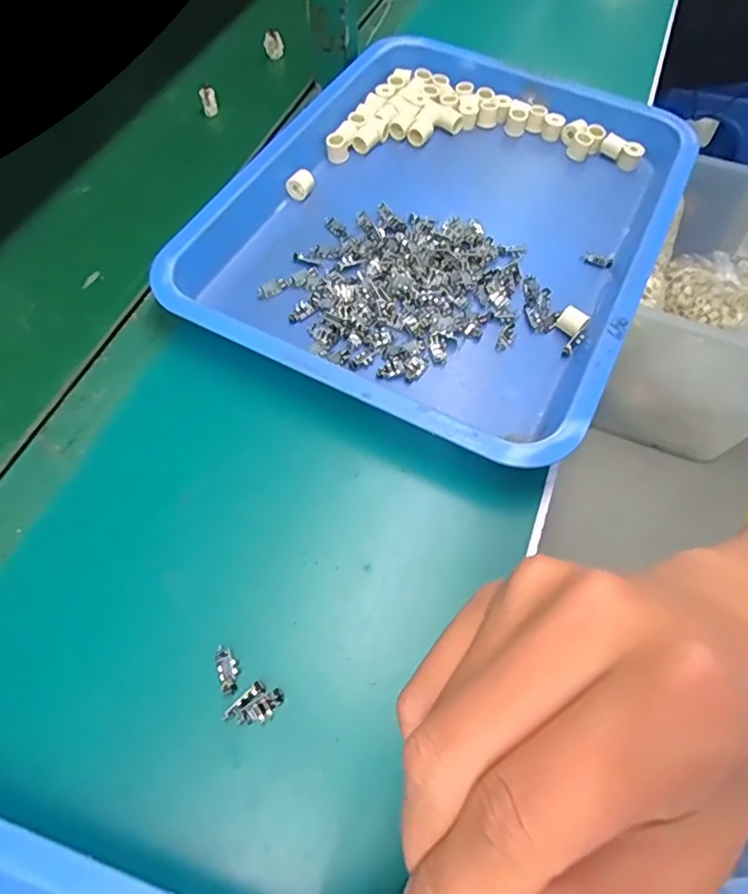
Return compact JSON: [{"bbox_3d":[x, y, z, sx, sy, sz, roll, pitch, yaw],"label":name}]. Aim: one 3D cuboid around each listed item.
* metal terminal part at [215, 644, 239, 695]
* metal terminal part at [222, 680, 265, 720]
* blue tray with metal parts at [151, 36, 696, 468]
[{"bbox_3d":[-0.085,0.127,0.329,0.010,0.005,0.028,-18,63,-12],"label":"metal terminal part"},{"bbox_3d":[-0.073,0.142,0.320,0.007,0.004,0.026,40,67,19],"label":"metal terminal part"},{"bbox_3d":[0.061,-0.204,0.504,0.354,0.054,0.437,25,63,12],"label":"blue tray with metal parts"}]

